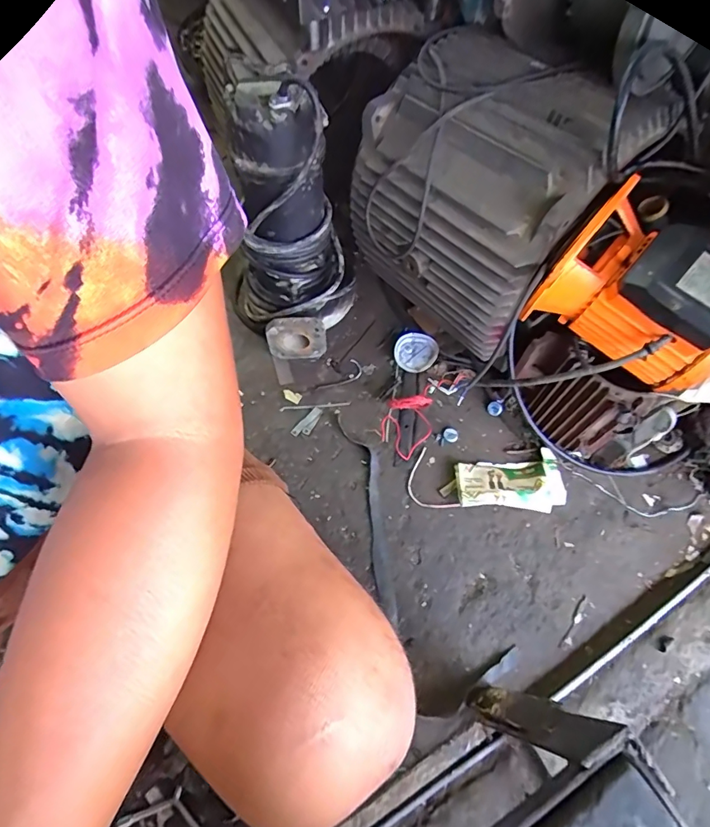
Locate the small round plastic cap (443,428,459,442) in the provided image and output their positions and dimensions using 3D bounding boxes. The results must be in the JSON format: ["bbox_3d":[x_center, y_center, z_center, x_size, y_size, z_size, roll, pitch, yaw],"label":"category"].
[{"bbox_3d":[0.183,0.041,0.858,0.030,0.005,0.026,29,67,13],"label":"small round plastic cap"}]

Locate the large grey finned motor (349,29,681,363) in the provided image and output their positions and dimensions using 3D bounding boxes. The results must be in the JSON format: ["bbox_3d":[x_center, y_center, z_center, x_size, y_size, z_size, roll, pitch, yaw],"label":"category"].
[{"bbox_3d":[0.190,-0.346,0.705,0.261,0.296,0.359,-39,70,-17],"label":"large grey finned motor"}]

